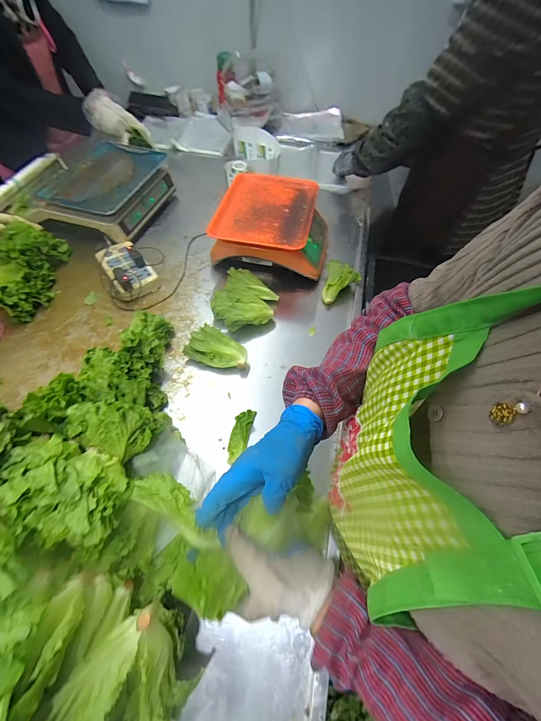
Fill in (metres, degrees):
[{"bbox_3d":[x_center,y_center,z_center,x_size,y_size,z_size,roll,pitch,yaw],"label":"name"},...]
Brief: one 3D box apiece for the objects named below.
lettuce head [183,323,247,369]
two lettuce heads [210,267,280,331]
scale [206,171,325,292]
[{"bbox_3d":[-0.112,-0.023,0.634,0.135,0.054,0.075,16,60,8],"label":"lettuce head"},{"bbox_3d":[-0.070,-0.148,0.712,0.154,0.050,0.168,1,59,-2],"label":"two lettuce heads"},{"bbox_3d":[0.012,-0.364,0.811,0.292,0.121,0.307,12,59,5],"label":"scale"}]

